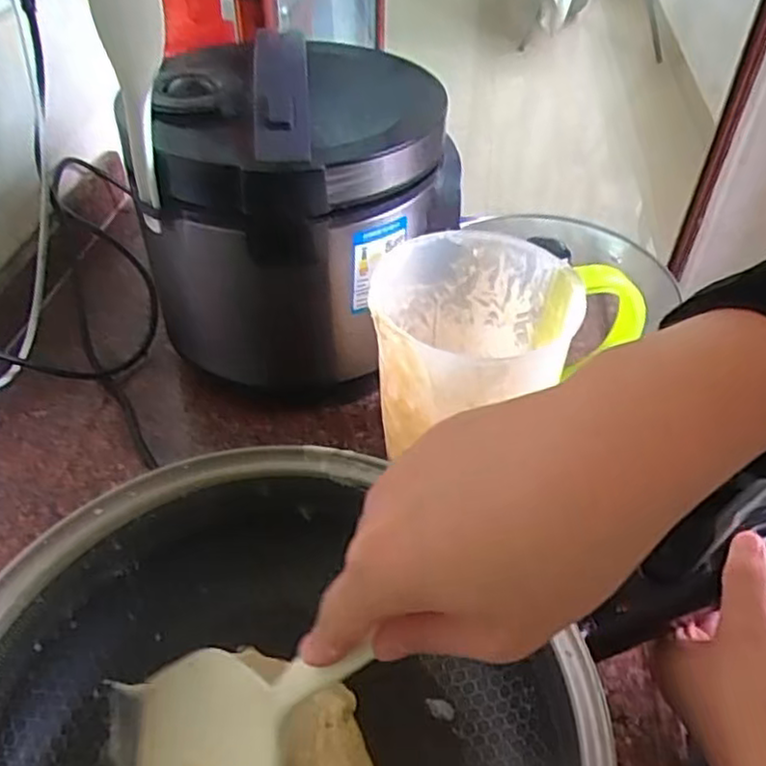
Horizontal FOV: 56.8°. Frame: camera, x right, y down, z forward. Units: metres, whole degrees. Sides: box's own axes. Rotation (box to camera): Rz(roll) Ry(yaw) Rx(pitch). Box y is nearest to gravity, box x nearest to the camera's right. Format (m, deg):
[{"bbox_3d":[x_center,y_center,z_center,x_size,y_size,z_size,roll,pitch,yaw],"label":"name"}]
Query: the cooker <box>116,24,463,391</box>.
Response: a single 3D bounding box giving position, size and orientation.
[{"bbox_3d":[-0.072,-0.127,0.525,0.188,0.198,0.174,-10,45,-11],"label":"cooker"}]

